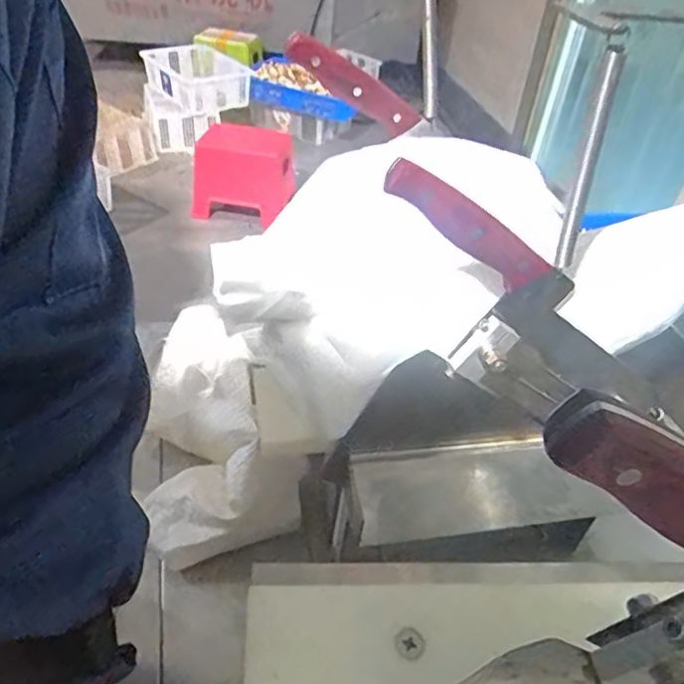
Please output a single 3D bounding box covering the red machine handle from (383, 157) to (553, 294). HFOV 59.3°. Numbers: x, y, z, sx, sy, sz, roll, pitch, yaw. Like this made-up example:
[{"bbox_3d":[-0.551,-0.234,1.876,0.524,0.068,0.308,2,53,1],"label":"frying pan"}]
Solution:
[{"bbox_3d":[0.078,-0.069,0.369,0.122,0.027,0.015,30,28,-25],"label":"red machine handle"}]

